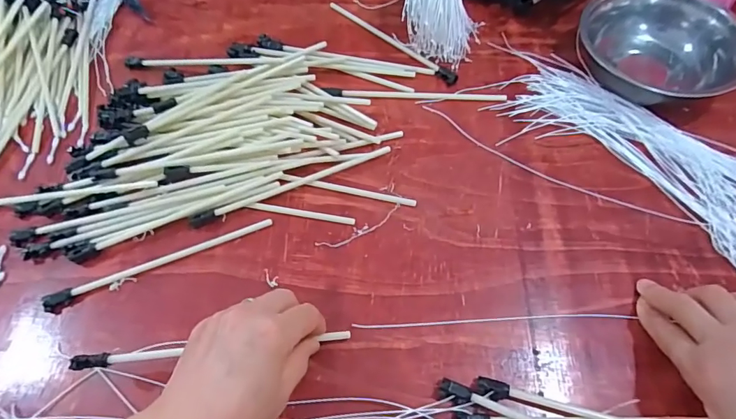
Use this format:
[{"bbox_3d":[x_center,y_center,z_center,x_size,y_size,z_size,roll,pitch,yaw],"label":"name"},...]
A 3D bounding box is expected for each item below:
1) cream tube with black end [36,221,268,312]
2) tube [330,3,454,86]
[{"bbox_3d":[-0.183,0.044,0.390,0.195,0.011,0.016,-23,61,-11],"label":"cream tube with black end"},{"bbox_3d":[0.027,-0.204,0.522,0.014,0.009,0.202,-40,66,-19],"label":"tube"}]

